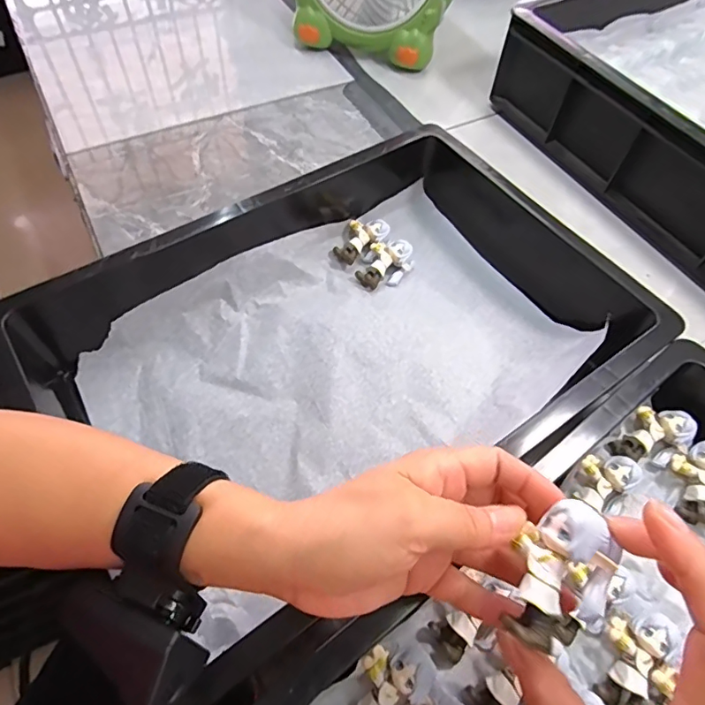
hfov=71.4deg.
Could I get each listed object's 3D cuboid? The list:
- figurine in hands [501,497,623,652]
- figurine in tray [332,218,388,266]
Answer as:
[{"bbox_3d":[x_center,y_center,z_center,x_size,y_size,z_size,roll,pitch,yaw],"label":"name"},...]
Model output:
[{"bbox_3d":[0.090,0.094,0.208,0.036,0.024,0.058,24,61,19],"label":"figurine in hands"},{"bbox_3d":[0.008,-0.120,0.519,0.060,0.016,0.033,-41,62,-6],"label":"figurine in tray"}]

